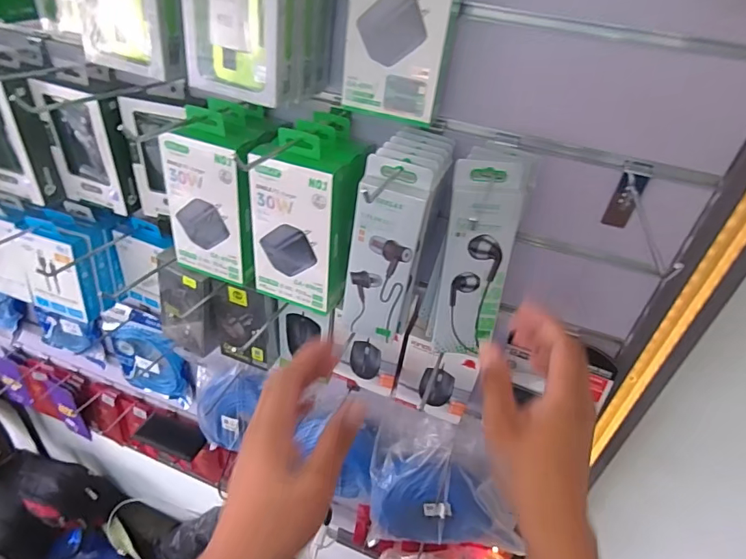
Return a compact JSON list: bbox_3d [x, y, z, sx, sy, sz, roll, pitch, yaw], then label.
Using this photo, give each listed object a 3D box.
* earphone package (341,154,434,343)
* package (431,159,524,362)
[{"bbox_3d":[0.009,-0.019,0.449,0.065,0.191,0.030,14,37,9],"label":"earphone package"},{"bbox_3d":[0.100,-0.013,0.452,0.061,0.197,0.021,5,29,5],"label":"package"}]

